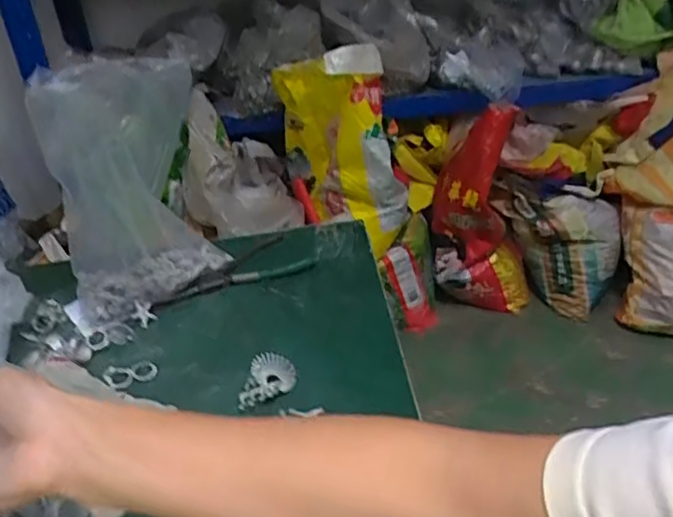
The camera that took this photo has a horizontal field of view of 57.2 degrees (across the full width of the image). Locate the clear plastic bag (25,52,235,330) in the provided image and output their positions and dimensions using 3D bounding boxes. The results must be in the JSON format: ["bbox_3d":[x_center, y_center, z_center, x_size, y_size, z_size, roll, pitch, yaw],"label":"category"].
[{"bbox_3d":[-0.206,-0.074,0.637,0.170,0.265,0.075,-24,36,-29],"label":"clear plastic bag"}]

